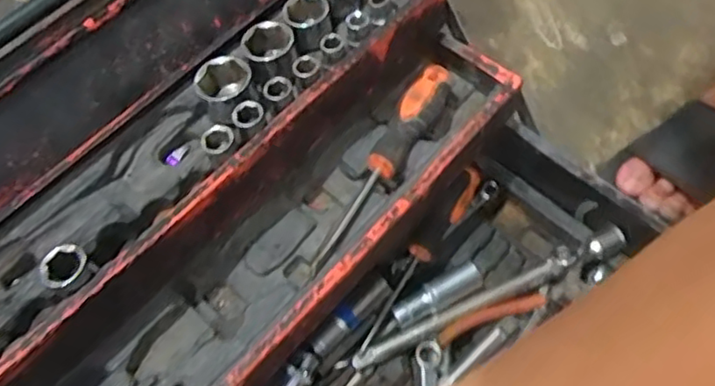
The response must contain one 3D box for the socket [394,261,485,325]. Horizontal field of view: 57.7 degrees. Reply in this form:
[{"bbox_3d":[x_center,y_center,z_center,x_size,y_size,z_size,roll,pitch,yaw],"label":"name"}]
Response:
[{"bbox_3d":[0.065,0.084,0.540,0.078,0.020,0.021,-24,68,-13],"label":"socket"}]

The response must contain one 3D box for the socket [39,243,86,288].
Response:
[{"bbox_3d":[-0.183,0.049,0.409,0.022,0.029,0.025,-2,64,-3],"label":"socket"}]

